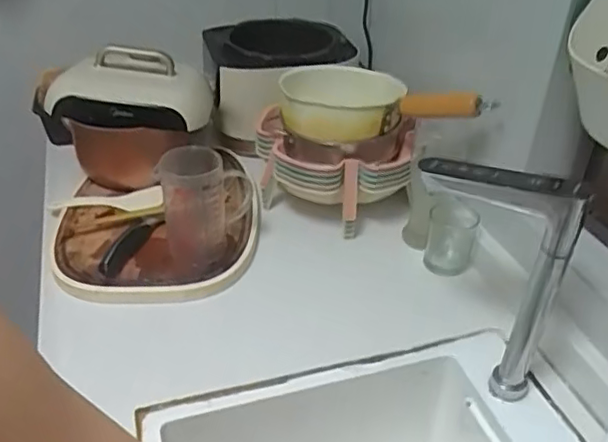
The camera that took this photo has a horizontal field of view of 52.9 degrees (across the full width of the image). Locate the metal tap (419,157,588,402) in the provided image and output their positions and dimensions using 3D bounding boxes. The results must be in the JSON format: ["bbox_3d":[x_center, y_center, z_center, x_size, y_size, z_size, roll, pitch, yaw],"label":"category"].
[{"bbox_3d":[0.193,0.058,0.668,0.162,0.268,0.046,24,41,28],"label":"metal tap"}]

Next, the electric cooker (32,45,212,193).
[{"bbox_3d":[-0.266,-0.177,0.987,0.188,0.183,0.236,2,35,0],"label":"electric cooker"}]

